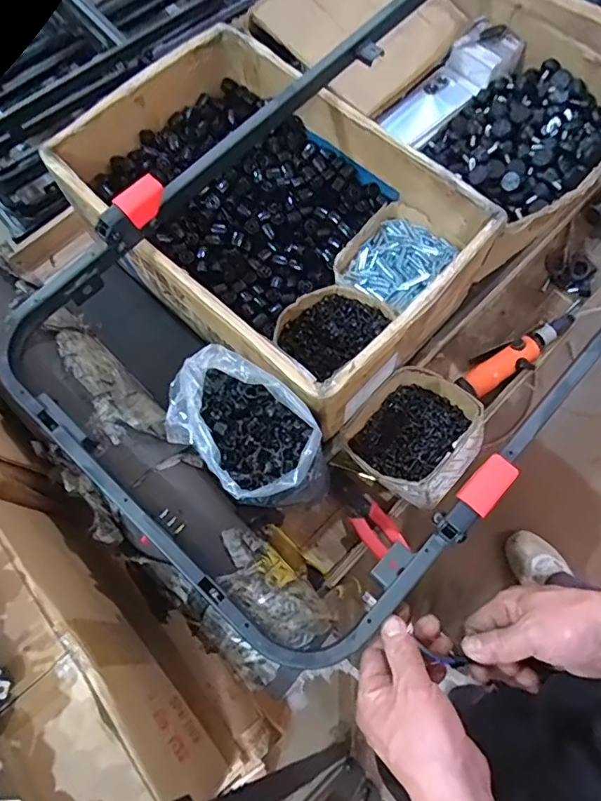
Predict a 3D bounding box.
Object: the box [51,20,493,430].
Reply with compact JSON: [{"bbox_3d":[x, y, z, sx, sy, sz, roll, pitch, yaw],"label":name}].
[{"bbox_3d":[-0.044,-0.253,0.746,0.530,0.148,0.348,43,77,15],"label":"box"}]

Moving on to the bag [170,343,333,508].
[{"bbox_3d":[-0.059,0.042,0.630,0.198,0.111,0.129,38,76,14],"label":"bag"}]

